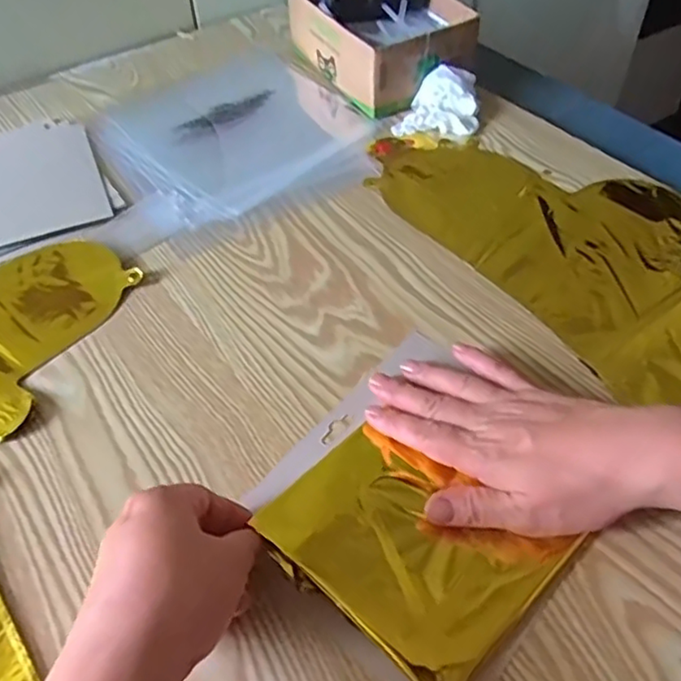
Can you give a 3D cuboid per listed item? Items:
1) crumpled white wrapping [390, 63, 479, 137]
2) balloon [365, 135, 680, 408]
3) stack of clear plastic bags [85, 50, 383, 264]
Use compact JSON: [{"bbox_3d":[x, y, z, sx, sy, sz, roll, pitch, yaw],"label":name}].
[{"bbox_3d":[0.092,-0.228,0.612,0.077,0.034,0.067,2,50,4],"label":"crumpled white wrapping"},{"bbox_3d":[0.205,-0.068,0.493,0.194,0.011,0.430,-34,56,-24],"label":"balloon"},{"bbox_3d":[-0.117,-0.202,0.624,0.272,0.005,0.264,-24,53,-18],"label":"stack of clear plastic bags"}]

